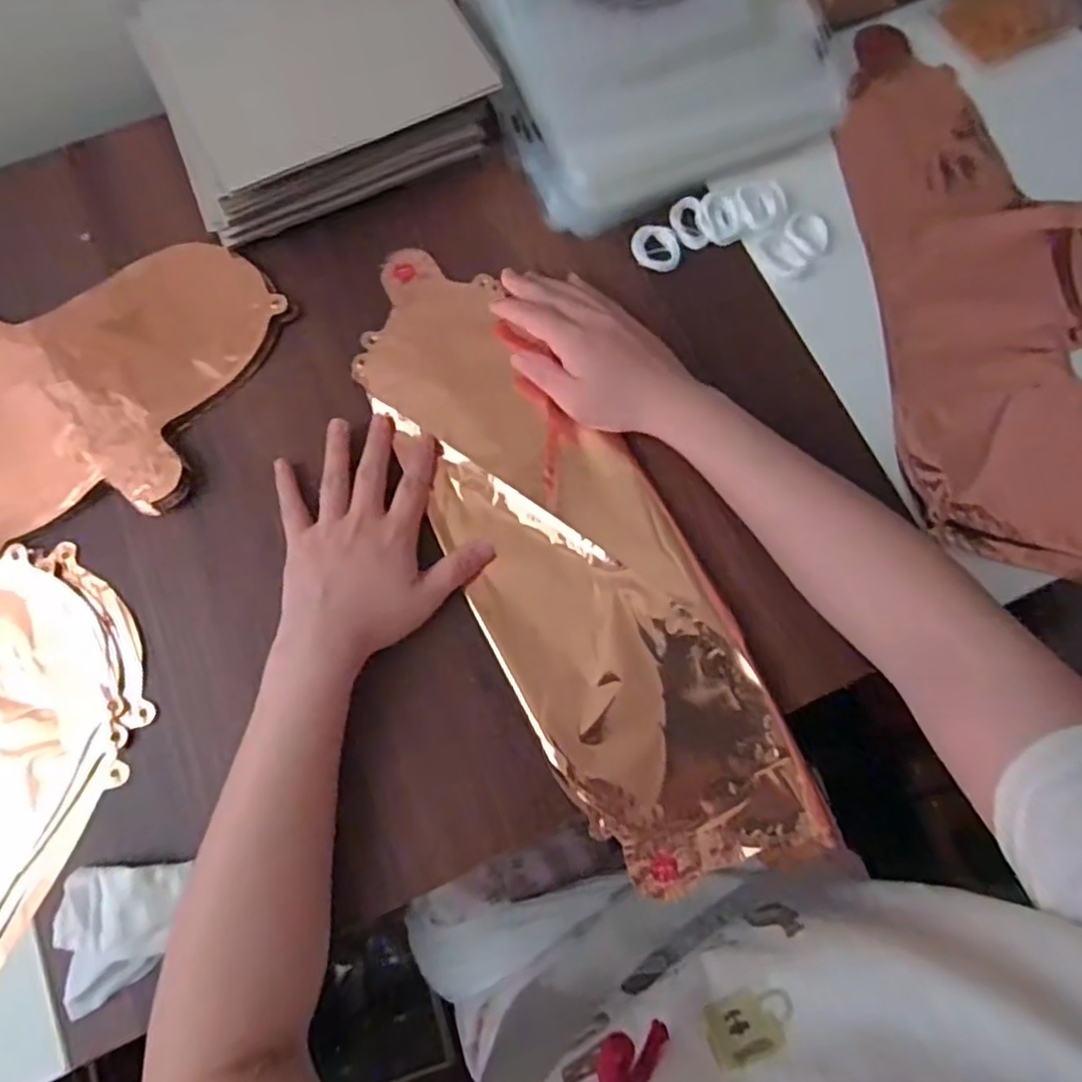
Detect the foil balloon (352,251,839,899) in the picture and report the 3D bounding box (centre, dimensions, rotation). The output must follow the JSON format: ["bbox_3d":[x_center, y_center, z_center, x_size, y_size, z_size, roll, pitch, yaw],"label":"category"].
[{"bbox_3d":[0.013,0.000,0.412,0.135,0.017,0.424,-29,77,-8],"label":"foil balloon"}]

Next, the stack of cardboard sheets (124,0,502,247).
[{"bbox_3d":[-0.156,-0.321,0.464,0.208,0.065,0.177,-22,76,-7],"label":"stack of cardboard sheets"}]

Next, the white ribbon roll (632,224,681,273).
[{"bbox_3d":[0.082,-0.207,0.472,0.034,0.009,0.032,0,75,-1],"label":"white ribbon roll"}]

